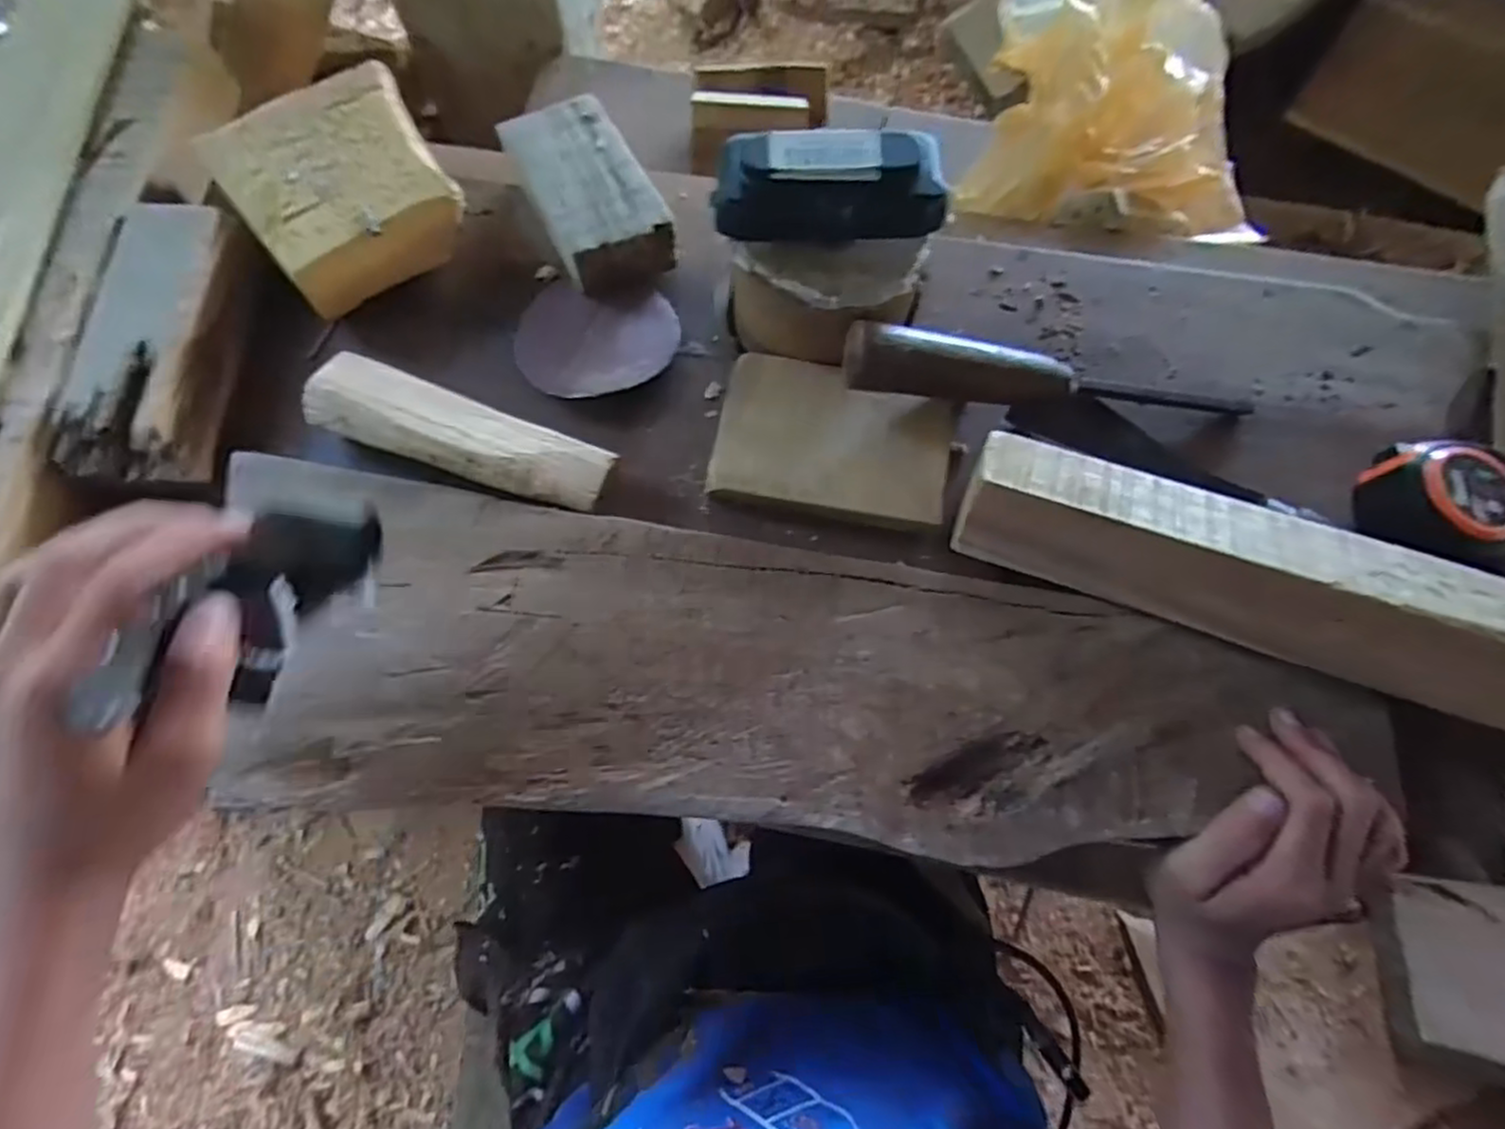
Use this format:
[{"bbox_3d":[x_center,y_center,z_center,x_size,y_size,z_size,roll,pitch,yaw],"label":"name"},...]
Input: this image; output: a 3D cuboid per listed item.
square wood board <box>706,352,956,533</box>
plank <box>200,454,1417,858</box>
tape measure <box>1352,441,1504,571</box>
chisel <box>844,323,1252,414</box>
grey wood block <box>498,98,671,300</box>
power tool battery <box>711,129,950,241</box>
[{"bbox_3d":[0.044,-0.065,0.380,0.122,0.013,0.082,14,72,1],"label":"square wood board"},{"bbox_3d":[0.013,0.049,0.331,0.488,0.022,0.144,6,67,1],"label":"plank"},{"bbox_3d":[0.345,-0.031,0.358,0.062,0.036,0.061,25,74,7],"label":"tape measure"},{"bbox_3d":[0.162,-0.098,0.386,0.234,0.027,0.029,3,66,-15],"label":"chisel"},{"bbox_3d":[-0.096,-0.218,0.426,0.065,0.040,0.123,-25,75,-9],"label":"grey wood block"},{"bbox_3d":[0.037,-0.176,0.333,0.104,0.032,0.035,1,73,-3],"label":"power tool battery"}]

